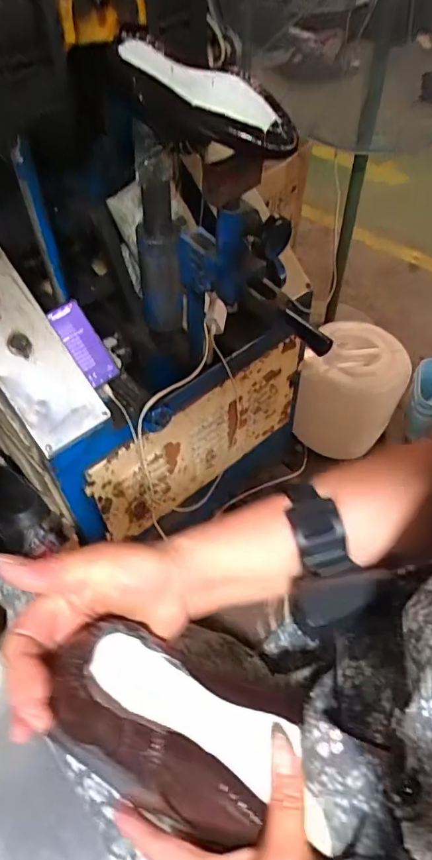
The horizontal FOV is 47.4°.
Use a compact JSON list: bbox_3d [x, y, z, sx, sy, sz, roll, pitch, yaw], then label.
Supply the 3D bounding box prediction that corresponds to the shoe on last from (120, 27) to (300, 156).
[{"bbox_3d":[-0.021,-0.377,0.557,0.218,0.091,0.080,35,59,27],"label":"shoe on last"}]

